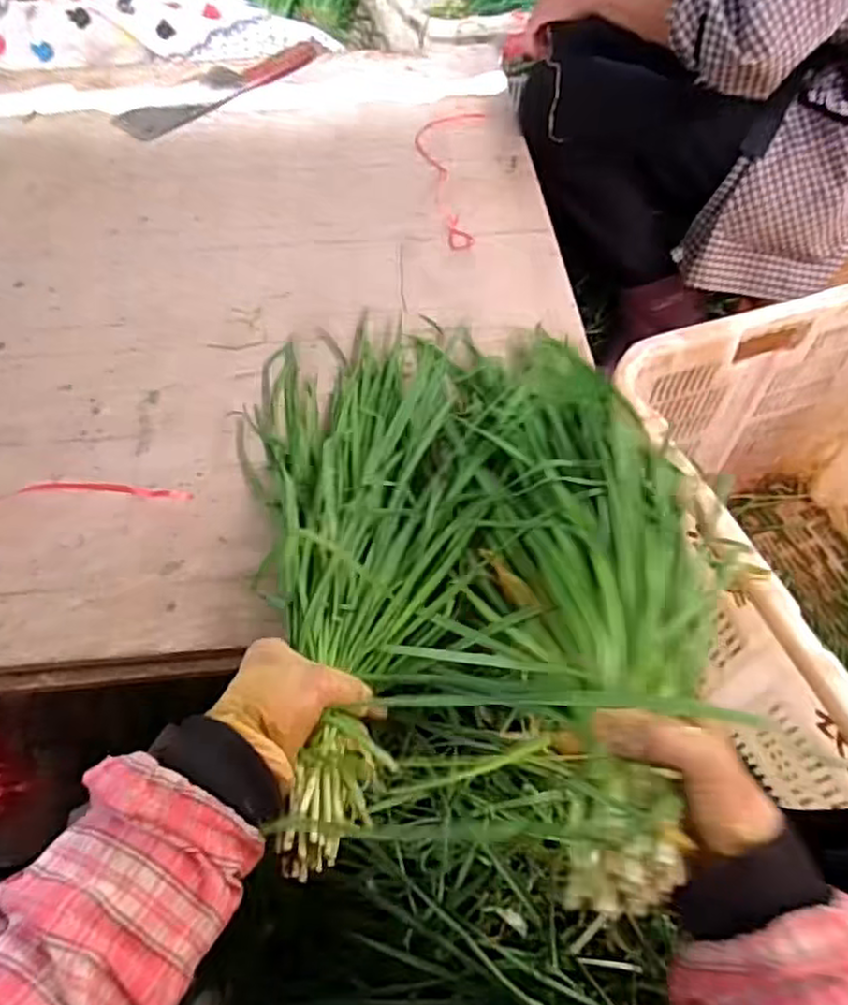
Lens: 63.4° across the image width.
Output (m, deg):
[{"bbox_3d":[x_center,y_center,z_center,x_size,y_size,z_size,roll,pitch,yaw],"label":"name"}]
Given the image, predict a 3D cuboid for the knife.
[{"bbox_3d":[-0.271,-0.573,0.938,0.306,0.021,0.089,-37,63,-23],"label":"knife"}]

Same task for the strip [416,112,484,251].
[{"bbox_3d":[0.026,-0.395,0.826,0.081,0.013,0.281,5,55,3],"label":"strip"}]

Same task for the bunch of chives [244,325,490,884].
[{"bbox_3d":[-0.047,0.019,0.509,0.181,0.049,0.434,-1,48,-1],"label":"bunch of chives"}]

